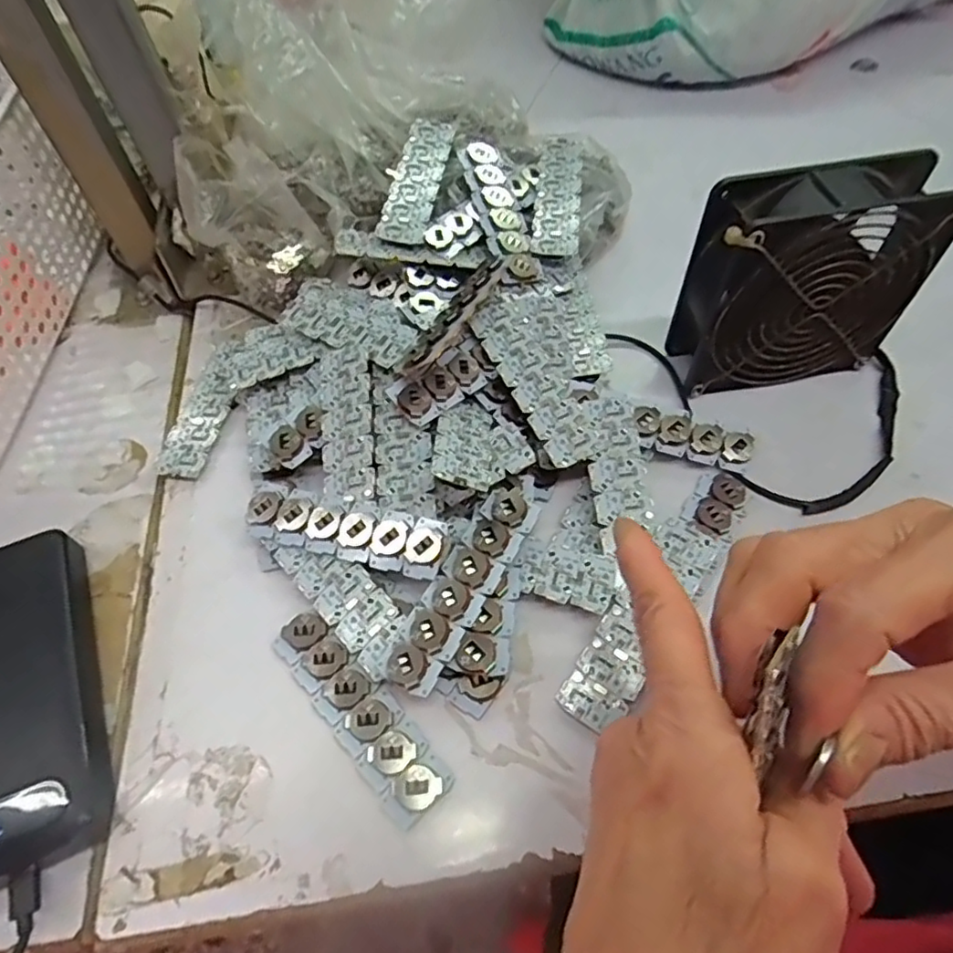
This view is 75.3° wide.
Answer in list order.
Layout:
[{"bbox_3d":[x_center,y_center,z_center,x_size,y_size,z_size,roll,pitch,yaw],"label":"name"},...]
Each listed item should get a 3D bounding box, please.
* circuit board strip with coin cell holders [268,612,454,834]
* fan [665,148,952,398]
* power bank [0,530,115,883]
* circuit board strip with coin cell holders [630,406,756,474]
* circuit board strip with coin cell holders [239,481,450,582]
[{"bbox_3d":[-0.054,0.104,0.280,0.029,0.004,0.105,-37,63,-19],"label":"circuit board strip with coin cell holders"},{"bbox_3d":[0.177,-0.109,0.333,0.115,0.105,0.043,-8,58,-3],"label":"fan"},{"bbox_3d":[-0.219,0.101,0.285,0.073,0.020,0.154,-23,60,-12],"label":"power bank"},{"bbox_3d":[0.120,-0.022,0.346,0.071,0.012,0.025,16,61,-1],"label":"circuit board strip with coin cell holders"},{"bbox_3d":[-0.068,0.023,0.310,0.110,0.006,0.031,14,59,11],"label":"circuit board strip with coin cell holders"}]

